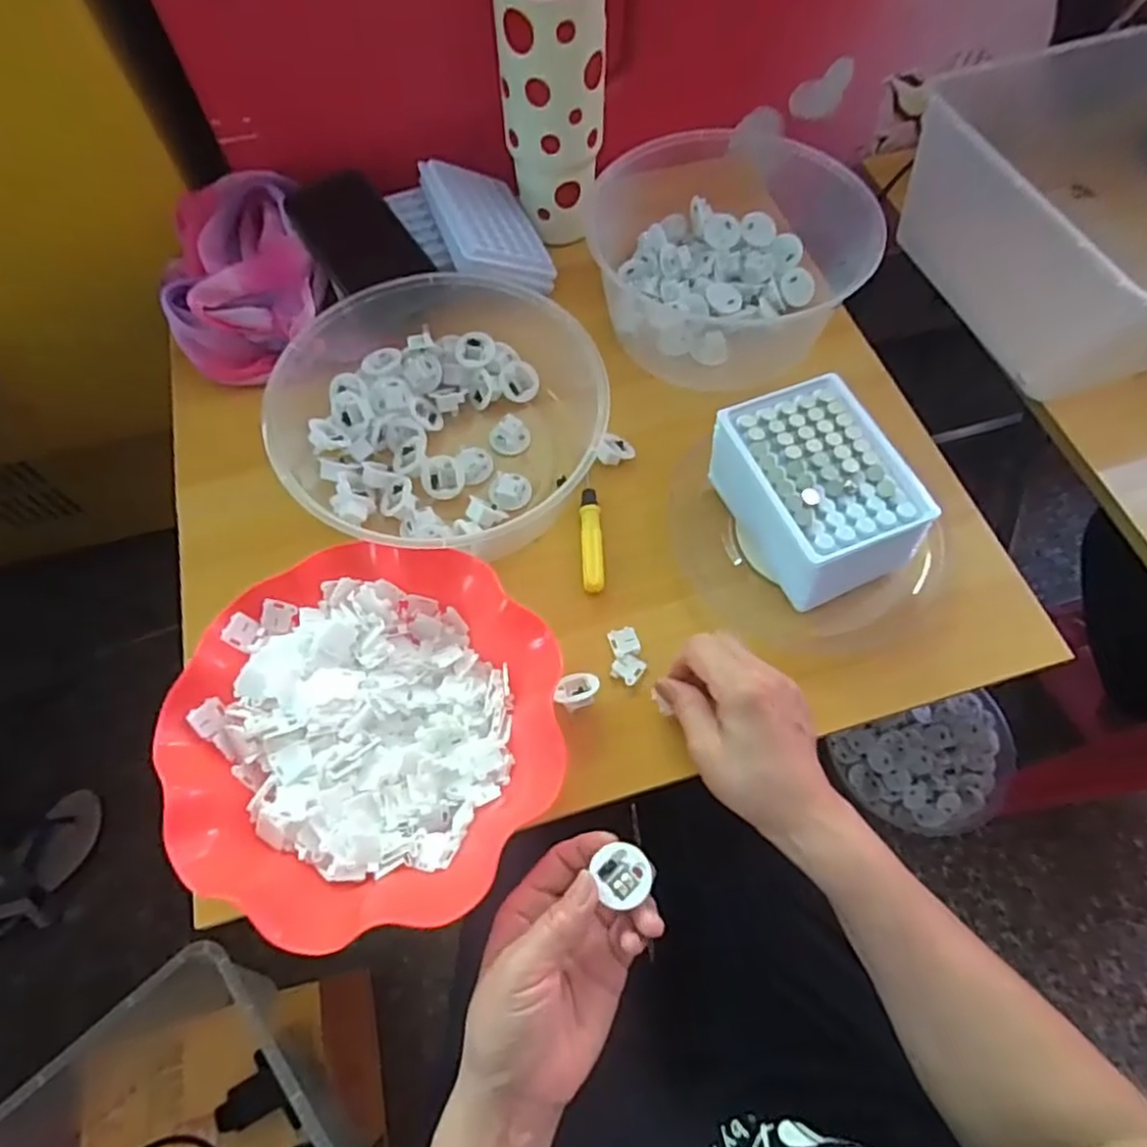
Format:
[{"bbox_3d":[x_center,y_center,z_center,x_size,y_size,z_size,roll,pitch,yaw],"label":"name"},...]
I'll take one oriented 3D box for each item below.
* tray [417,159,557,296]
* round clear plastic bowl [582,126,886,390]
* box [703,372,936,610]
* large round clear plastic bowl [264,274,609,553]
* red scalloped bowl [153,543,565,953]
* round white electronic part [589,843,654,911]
[{"bbox_3d":[-0.074,-0.306,0.606,0.091,0.024,0.138,-9,66,-31],"label":"tray"},{"bbox_3d":[0.129,-0.276,0.570,0.206,0.085,0.193,-11,64,-5],"label":"round clear plastic bowl"},{"bbox_3d":[0.168,-0.055,0.476,0.098,0.070,0.143,-23,66,-11],"label":"box"},{"bbox_3d":[-0.098,-0.132,0.514,0.234,0.066,0.232,0,64,0],"label":"large round clear plastic bowl"},{"bbox_3d":[-0.121,0.094,0.411,0.214,0.060,0.216,0,64,0],"label":"red scalloped bowl"},{"bbox_3d":[0.027,0.162,0.365,0.028,0.005,0.030,0,64,0],"label":"round white electronic part"}]

